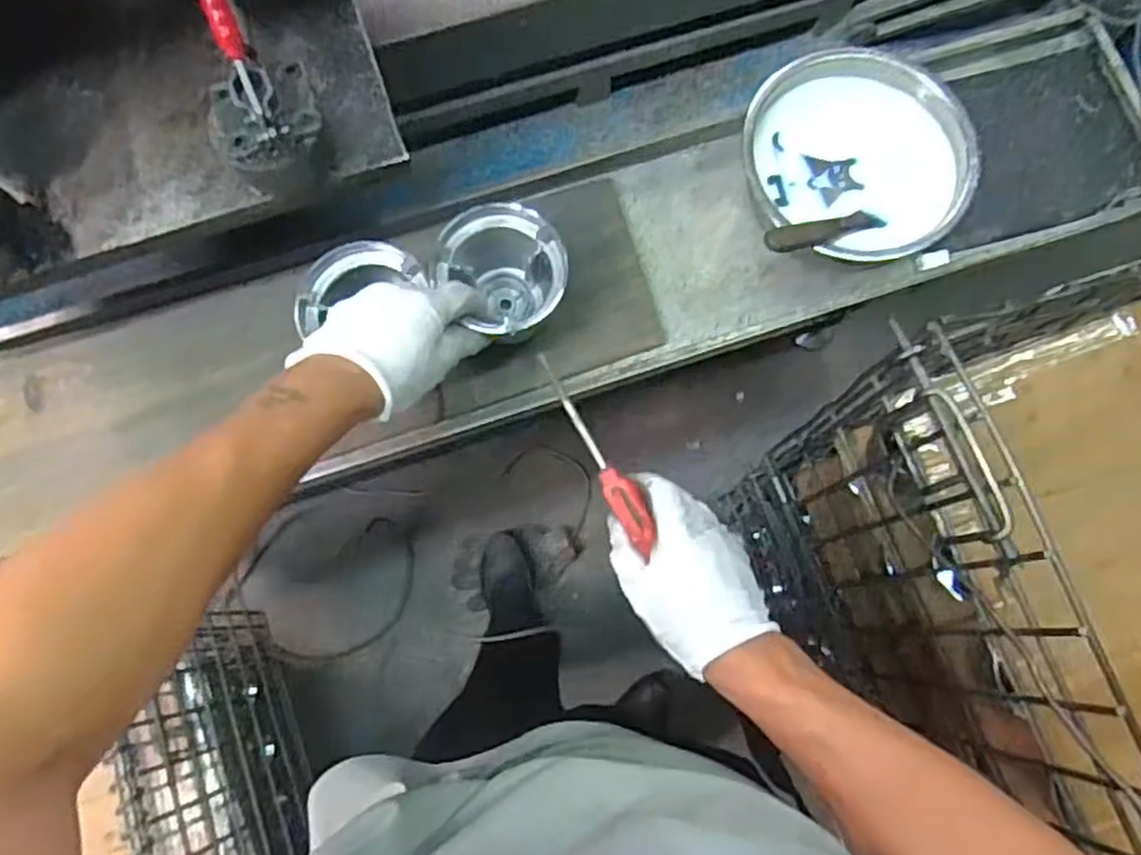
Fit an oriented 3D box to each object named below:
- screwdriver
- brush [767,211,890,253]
[{"bbox_3d":[0.018,0.015,0.489,0.024,0.021,0.139,-29,81,-8],"label":"screwdriver"},{"bbox_3d":[0.183,-0.143,0.546,0.101,0.011,0.017,-16,75,-17],"label":"brush"}]

